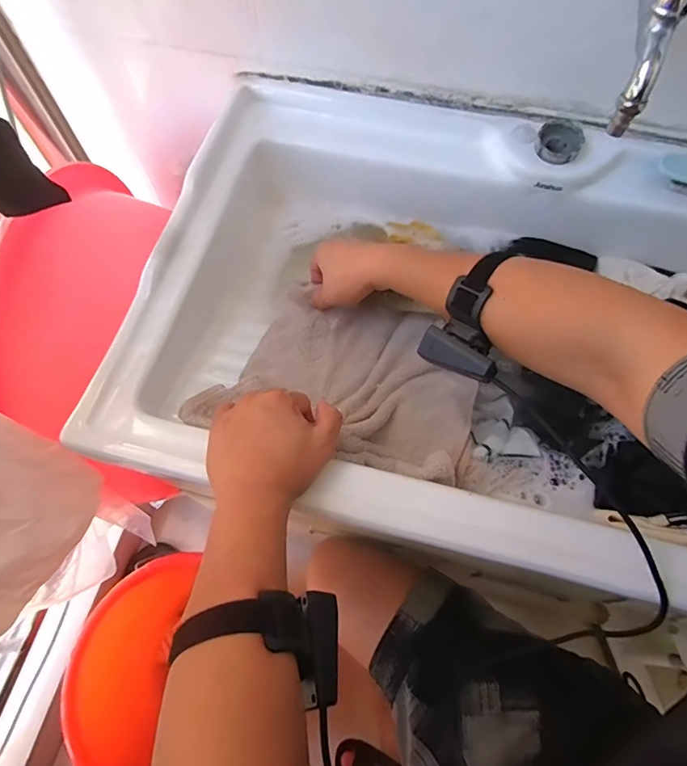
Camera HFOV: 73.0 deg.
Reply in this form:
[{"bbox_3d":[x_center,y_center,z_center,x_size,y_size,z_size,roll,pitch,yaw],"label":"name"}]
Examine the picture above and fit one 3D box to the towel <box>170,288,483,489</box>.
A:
[{"bbox_3d":[0.013,-0.017,0.507,0.268,0.090,0.215,13,68,6],"label":"towel"}]

